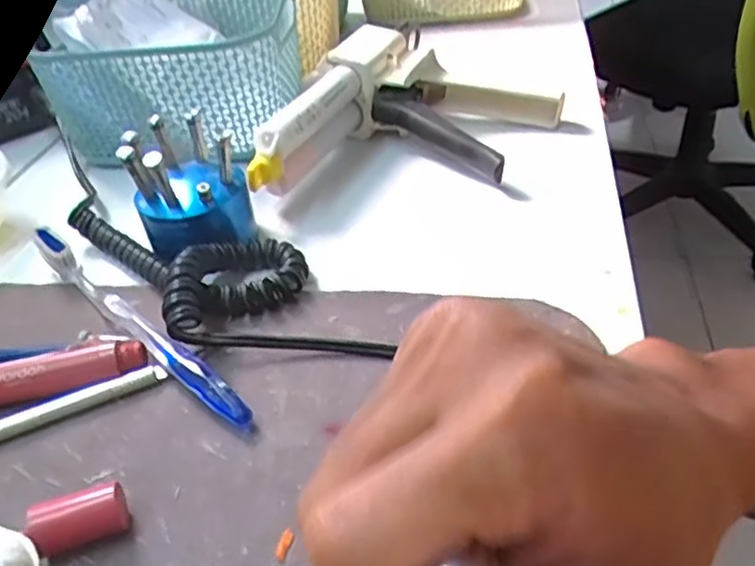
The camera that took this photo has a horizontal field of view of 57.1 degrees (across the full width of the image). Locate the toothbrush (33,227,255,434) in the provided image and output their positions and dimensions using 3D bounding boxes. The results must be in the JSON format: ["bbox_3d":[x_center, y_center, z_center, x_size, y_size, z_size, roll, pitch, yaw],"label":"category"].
[{"bbox_3d":[-0.115,0.016,0.325,0.014,0.021,0.181,-35,46,-31],"label":"toothbrush"}]

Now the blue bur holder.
[{"bbox_3d":[-0.103,-0.053,0.370,0.054,0.066,0.052,-25,42,-22],"label":"blue bur holder"}]

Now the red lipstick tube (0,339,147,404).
[{"bbox_3d":[-0.145,0.042,0.299,0.087,0.018,0.015,-11,38,-5],"label":"red lipstick tube"}]

